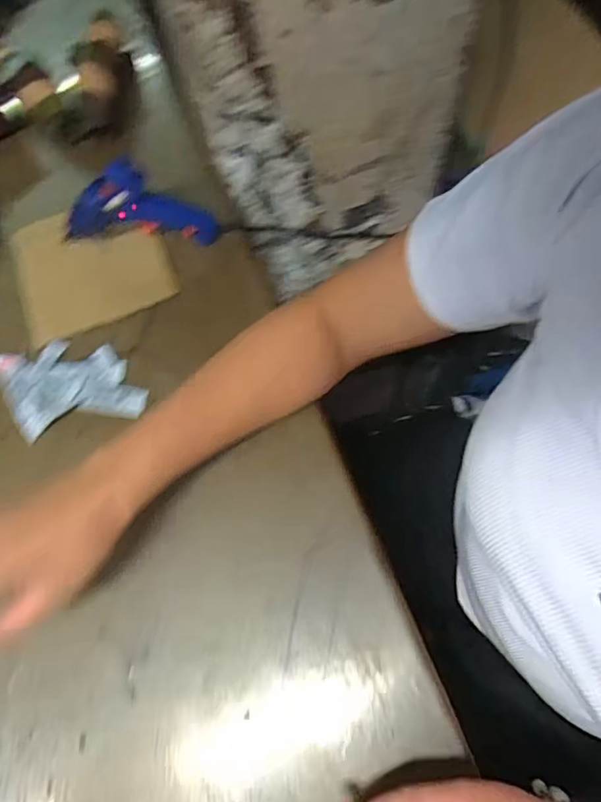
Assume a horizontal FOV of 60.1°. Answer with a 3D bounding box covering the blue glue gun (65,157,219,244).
[{"bbox_3d":[-0.148,-0.168,0.461,0.137,0.086,0.027,-6,69,3],"label":"blue glue gun"}]

